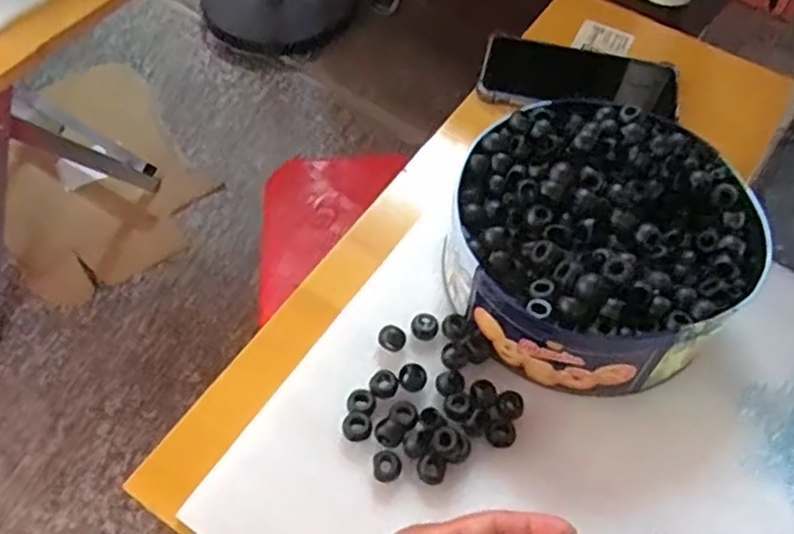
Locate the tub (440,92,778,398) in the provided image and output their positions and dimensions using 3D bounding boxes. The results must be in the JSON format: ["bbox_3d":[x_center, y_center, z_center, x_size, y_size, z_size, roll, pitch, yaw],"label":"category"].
[{"bbox_3d":[0.127,-0.015,0.443,0.179,0.077,0.175,2,57,-3],"label":"tub"}]

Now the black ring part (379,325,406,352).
[{"bbox_3d":[-0.003,0.045,0.438,0.016,0.008,0.014,27,60,13],"label":"black ring part"}]

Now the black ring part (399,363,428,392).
[{"bbox_3d":[0.010,0.068,0.424,0.017,0.010,0.015,26,59,12],"label":"black ring part"}]

